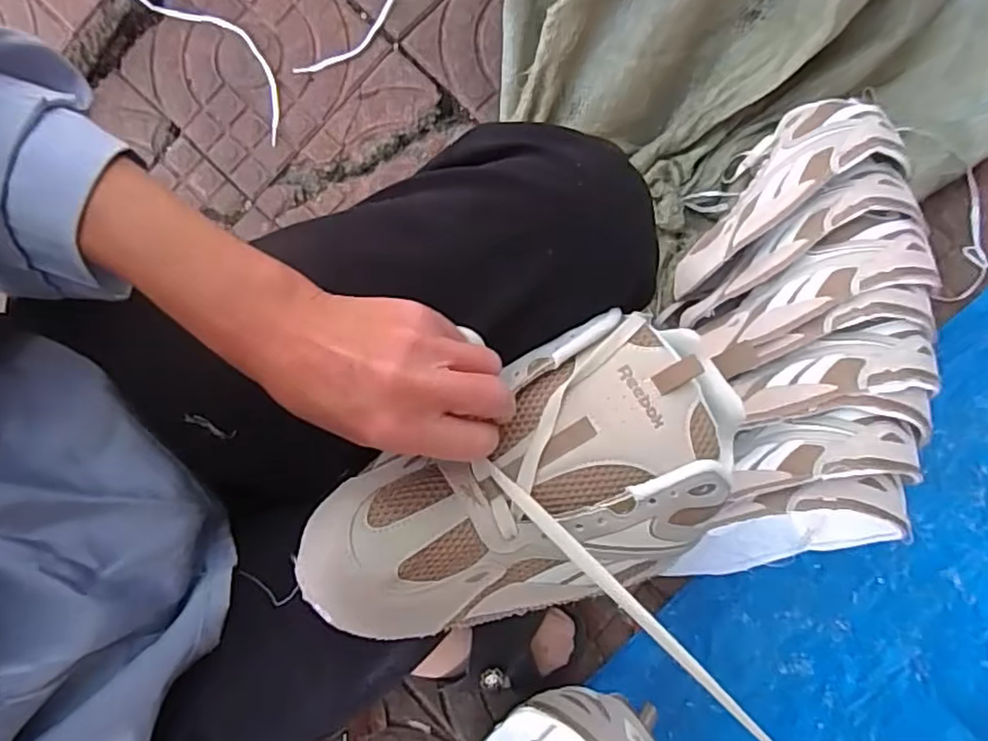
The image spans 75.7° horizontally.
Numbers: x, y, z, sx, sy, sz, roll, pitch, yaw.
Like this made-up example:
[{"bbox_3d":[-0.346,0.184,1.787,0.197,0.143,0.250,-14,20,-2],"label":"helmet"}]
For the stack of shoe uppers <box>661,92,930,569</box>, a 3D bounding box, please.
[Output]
[{"bbox_3d":[0.285,-0.029,0.609,0.199,0.153,0.429,5,78,3],"label":"stack of shoe uppers"}]

